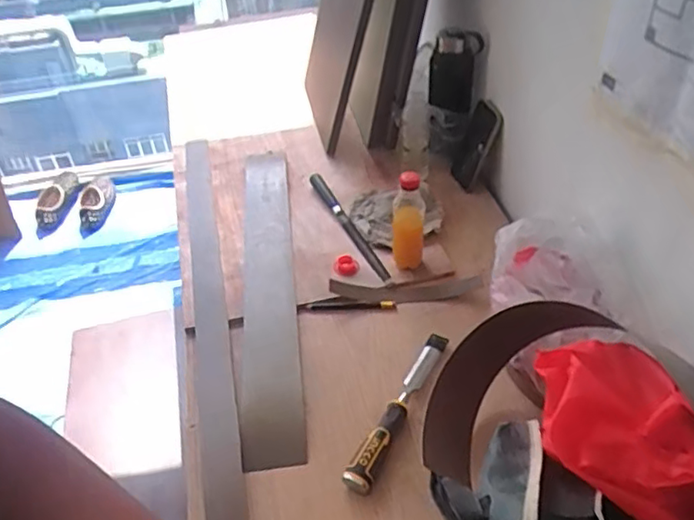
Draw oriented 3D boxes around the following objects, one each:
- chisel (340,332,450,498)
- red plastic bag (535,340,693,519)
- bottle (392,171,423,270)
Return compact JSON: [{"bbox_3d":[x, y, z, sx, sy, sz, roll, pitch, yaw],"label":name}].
[{"bbox_3d":[0.077,0.194,0.840,0.034,0.026,0.273,19,48,24],"label":"chisel"},{"bbox_3d":[0.295,0.214,0.631,0.132,0.137,0.282,-21,65,-17],"label":"red plastic bag"},{"bbox_3d":[0.099,-0.062,0.996,0.051,0.168,0.042,0,43,5],"label":"bottle"}]

